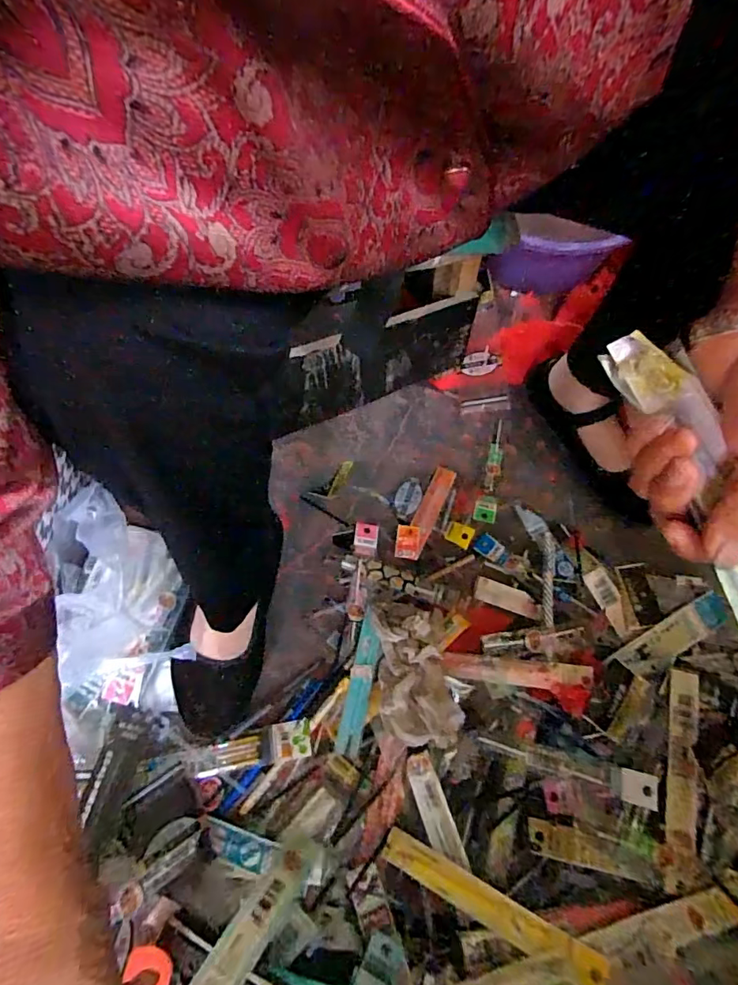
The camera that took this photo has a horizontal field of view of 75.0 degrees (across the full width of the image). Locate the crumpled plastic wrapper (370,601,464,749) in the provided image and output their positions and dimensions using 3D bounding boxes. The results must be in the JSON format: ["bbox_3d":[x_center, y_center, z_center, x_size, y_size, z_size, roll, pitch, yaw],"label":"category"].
[{"bbox_3d":[0.043,0.167,0.456,0.070,0.057,0.130,-2,62,-3],"label":"crumpled plastic wrapper"}]

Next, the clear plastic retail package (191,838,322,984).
[{"bbox_3d":[-0.074,0.266,0.284,0.026,0.005,0.125,31,36,17],"label":"clear plastic retail package"}]

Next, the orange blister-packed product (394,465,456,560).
[{"bbox_3d":[0.066,0.019,0.560,0.033,0.012,0.135,23,64,10],"label":"orange blister-packed product"}]

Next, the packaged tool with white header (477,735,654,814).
[{"bbox_3d":[0.178,0.248,0.438,0.149,0.006,0.025,8,59,19],"label":"packaged tool with white header"}]

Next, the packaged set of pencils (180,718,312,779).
[{"bbox_3d":[-0.113,0.236,0.443,0.114,0.009,0.031,-8,63,-6],"label":"packaged set of pencils"}]

